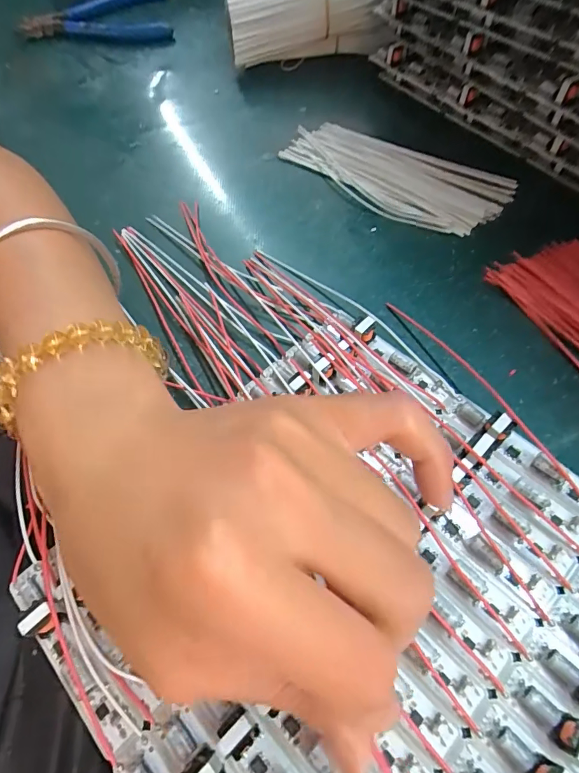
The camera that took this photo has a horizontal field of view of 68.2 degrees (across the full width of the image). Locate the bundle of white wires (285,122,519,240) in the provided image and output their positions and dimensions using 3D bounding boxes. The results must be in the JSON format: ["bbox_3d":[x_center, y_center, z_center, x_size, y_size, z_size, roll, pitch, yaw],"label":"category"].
[{"bbox_3d":[0.065,-0.136,0.274,0.142,0.009,0.060,31,67,19],"label":"bundle of white wires"}]

